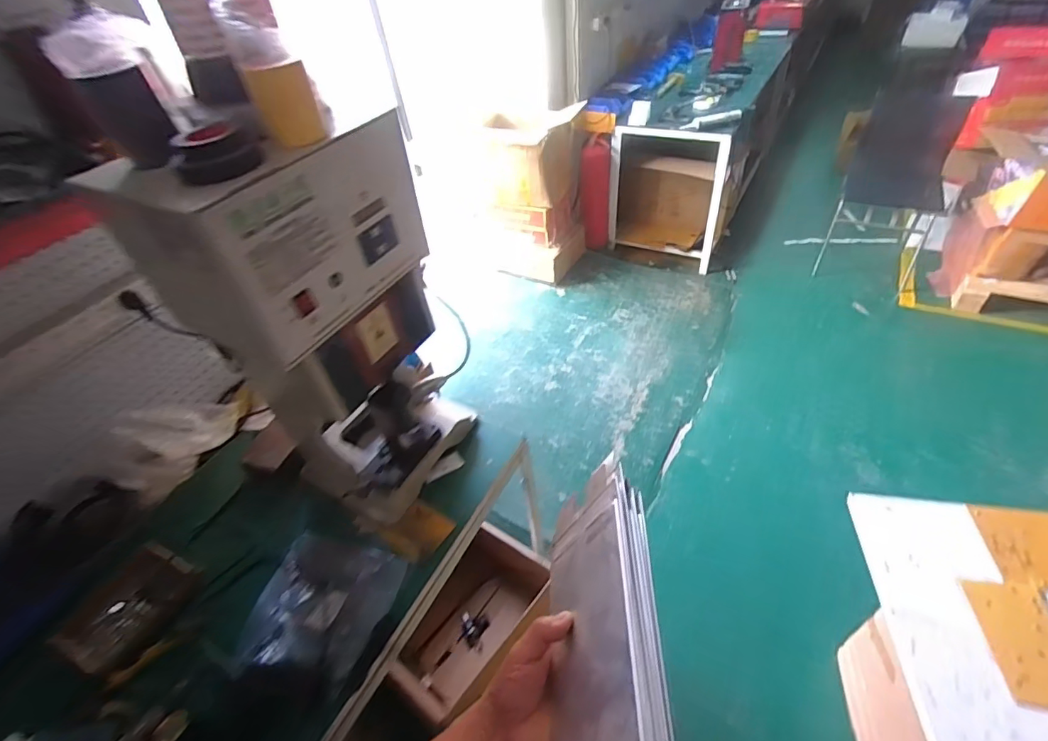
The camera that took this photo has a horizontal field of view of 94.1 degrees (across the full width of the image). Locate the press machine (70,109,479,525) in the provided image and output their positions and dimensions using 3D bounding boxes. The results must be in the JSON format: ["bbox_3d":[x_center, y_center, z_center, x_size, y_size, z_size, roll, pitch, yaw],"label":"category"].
[{"bbox_3d":[-0.323,-0.066,0.818,0.303,0.611,0.283,15,49,22],"label":"press machine"}]

